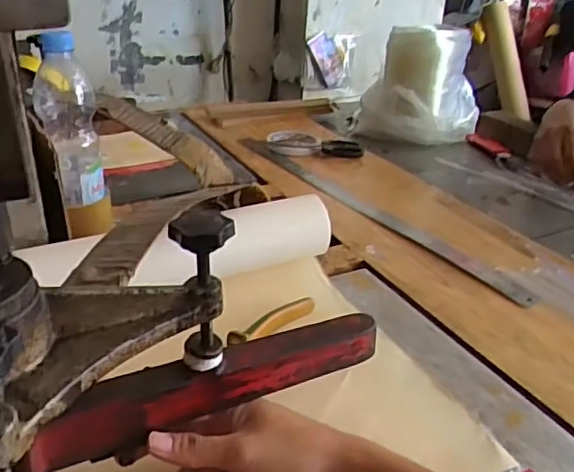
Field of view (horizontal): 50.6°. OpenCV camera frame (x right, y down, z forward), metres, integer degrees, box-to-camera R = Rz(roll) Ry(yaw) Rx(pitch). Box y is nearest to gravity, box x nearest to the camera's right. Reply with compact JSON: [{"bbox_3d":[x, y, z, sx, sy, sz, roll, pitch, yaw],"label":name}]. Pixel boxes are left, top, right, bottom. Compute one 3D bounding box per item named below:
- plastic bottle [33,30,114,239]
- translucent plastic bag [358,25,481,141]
[{"bbox_3d":[-0.248,-0.112,0.703,0.064,0.225,0.061,-9,29,-21],"label":"plastic bottle"},{"bbox_3d":[0.267,-0.304,1.178,0.217,0.178,0.246,10,28,15],"label":"translucent plastic bag"}]

